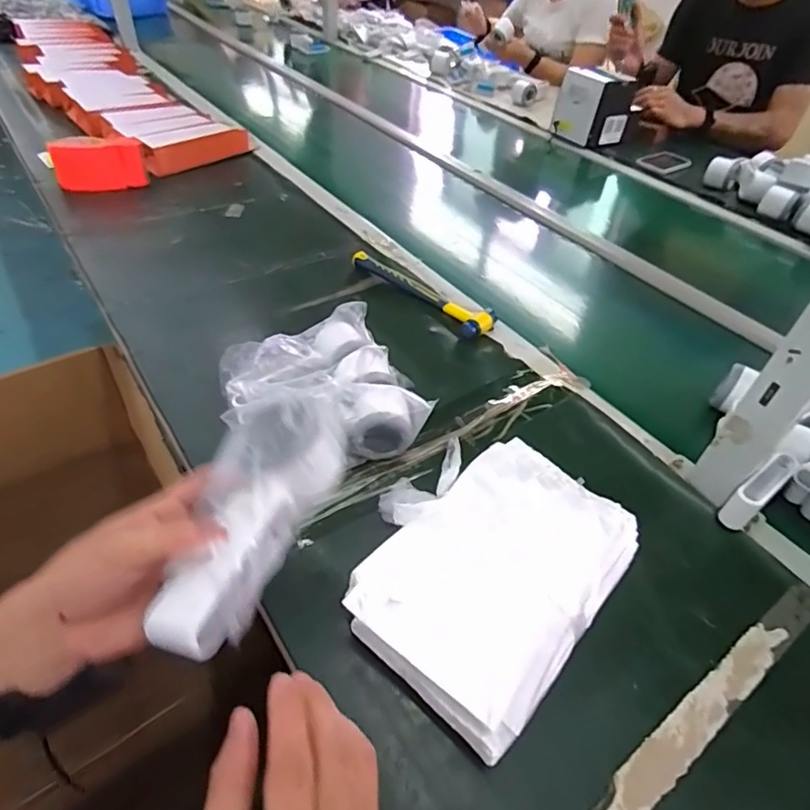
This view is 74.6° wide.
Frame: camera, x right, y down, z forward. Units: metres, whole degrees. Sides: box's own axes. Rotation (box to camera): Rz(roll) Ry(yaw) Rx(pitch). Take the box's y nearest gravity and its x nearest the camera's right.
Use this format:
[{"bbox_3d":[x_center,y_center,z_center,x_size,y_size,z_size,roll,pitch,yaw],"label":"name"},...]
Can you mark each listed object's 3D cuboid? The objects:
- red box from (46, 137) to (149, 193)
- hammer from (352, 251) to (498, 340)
[{"bbox_3d":[-0.529,-0.416,0.922,0.141,0.072,0.058,-15,48,-20],"label":"red box"},{"bbox_3d":[0.024,-0.163,0.753,0.054,0.022,0.237,-32,56,-32],"label":"hammer"}]

